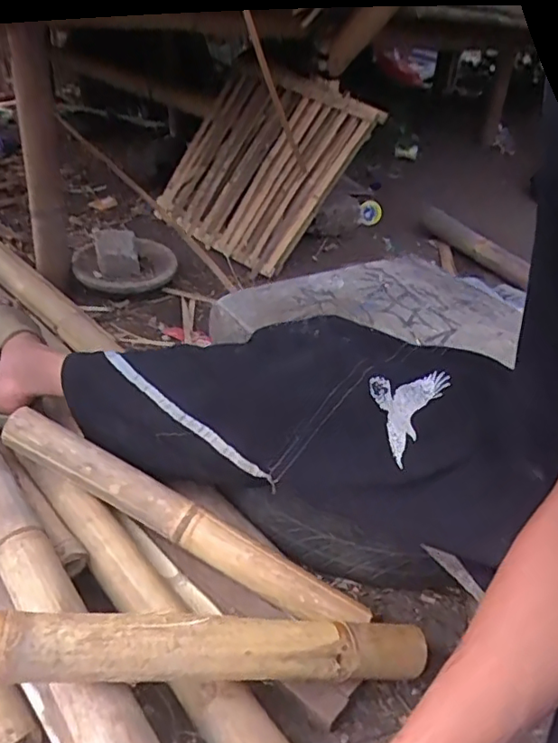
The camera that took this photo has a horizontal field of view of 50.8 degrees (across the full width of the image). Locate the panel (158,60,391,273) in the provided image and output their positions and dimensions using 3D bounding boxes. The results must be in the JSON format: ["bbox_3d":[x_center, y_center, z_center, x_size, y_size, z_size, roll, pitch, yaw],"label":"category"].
[{"bbox_3d":[-0.074,-0.601,1.661,0.565,0.537,0.081,38,13,30],"label":"panel"}]

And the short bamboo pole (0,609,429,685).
[{"bbox_3d":[-0.071,0.267,0.567,0.517,0.052,0.050,14,27,-26],"label":"short bamboo pole"}]

